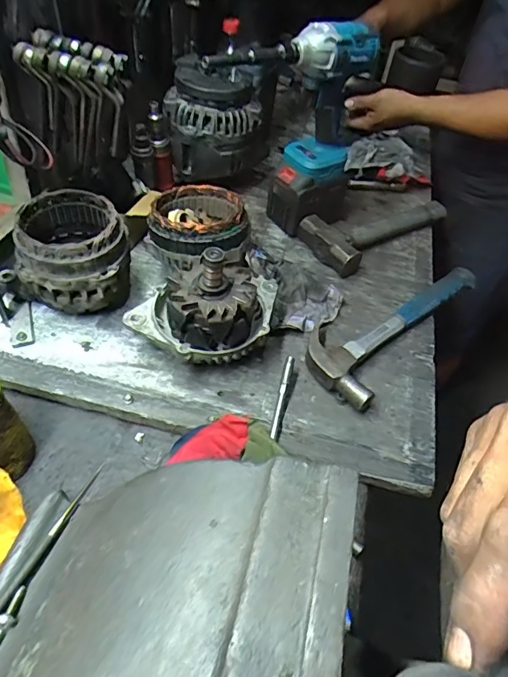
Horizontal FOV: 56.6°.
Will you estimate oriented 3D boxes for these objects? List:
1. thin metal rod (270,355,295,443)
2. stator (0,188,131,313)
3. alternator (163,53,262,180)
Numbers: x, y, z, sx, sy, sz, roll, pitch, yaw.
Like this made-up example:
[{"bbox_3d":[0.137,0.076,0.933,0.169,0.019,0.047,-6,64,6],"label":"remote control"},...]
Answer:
[{"bbox_3d":[0.033,0.067,0.550,0.009,0.008,0.101,12,69,4],"label":"thin metal rod"},{"bbox_3d":[-0.232,-0.095,0.593,0.136,0.124,0.131,3,48,-4],"label":"stator"},{"bbox_3d":[-0.065,-0.350,0.749,0.148,0.127,0.134,2,48,-5],"label":"alternator"}]

